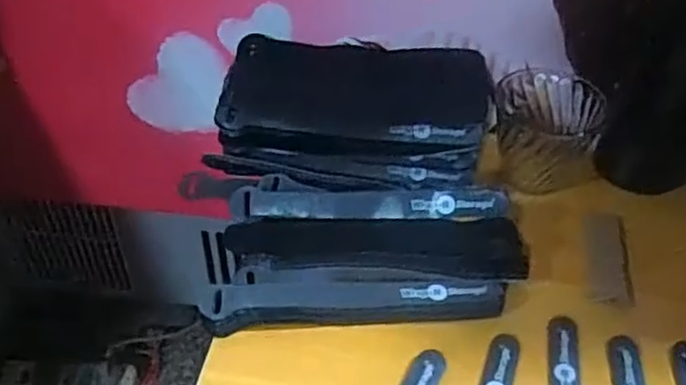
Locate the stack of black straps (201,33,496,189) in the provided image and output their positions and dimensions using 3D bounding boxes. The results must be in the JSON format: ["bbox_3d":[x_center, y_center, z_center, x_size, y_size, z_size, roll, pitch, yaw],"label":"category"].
[{"bbox_3d":[0.010,-0.069,0.566,0.222,0.051,0.138,5,44,3],"label":"stack of black straps"}]

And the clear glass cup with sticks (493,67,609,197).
[{"bbox_3d":[0.170,-0.053,0.562,0.091,0.061,0.091,1,44,-1],"label":"clear glass cup with sticks"}]

